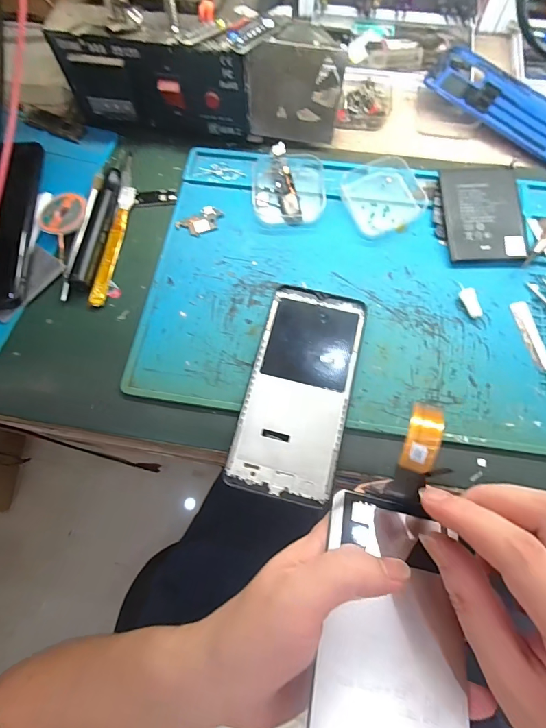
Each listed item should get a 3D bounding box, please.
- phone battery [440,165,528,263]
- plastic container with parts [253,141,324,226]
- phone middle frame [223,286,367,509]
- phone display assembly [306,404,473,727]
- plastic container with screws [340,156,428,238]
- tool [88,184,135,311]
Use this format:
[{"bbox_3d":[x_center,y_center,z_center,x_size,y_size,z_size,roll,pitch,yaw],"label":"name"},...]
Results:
[{"bbox_3d":[0.179,-0.129,0.325,0.062,0.005,0.088,-1,77,5],"label":"phone battery"},{"bbox_3d":[0.014,-0.158,0.336,0.061,0.023,0.065,0,70,1],"label":"plastic container with parts"},{"bbox_3d":[0.020,0.018,0.283,0.073,0.012,0.155,13,73,5],"label":"phone middle frame"},{"bbox_3d":[0.060,0.119,0.179,0.070,0.039,0.196,15,73,-3],"label":"phone display assembly"},{"bbox_3d":[0.098,-0.150,0.335,0.069,0.018,0.063,-23,71,-7],"label":"plastic container with screws"},{"bbox_3d":[-0.137,-0.105,0.328,0.012,0.007,0.122,6,70,3],"label":"tool"}]

